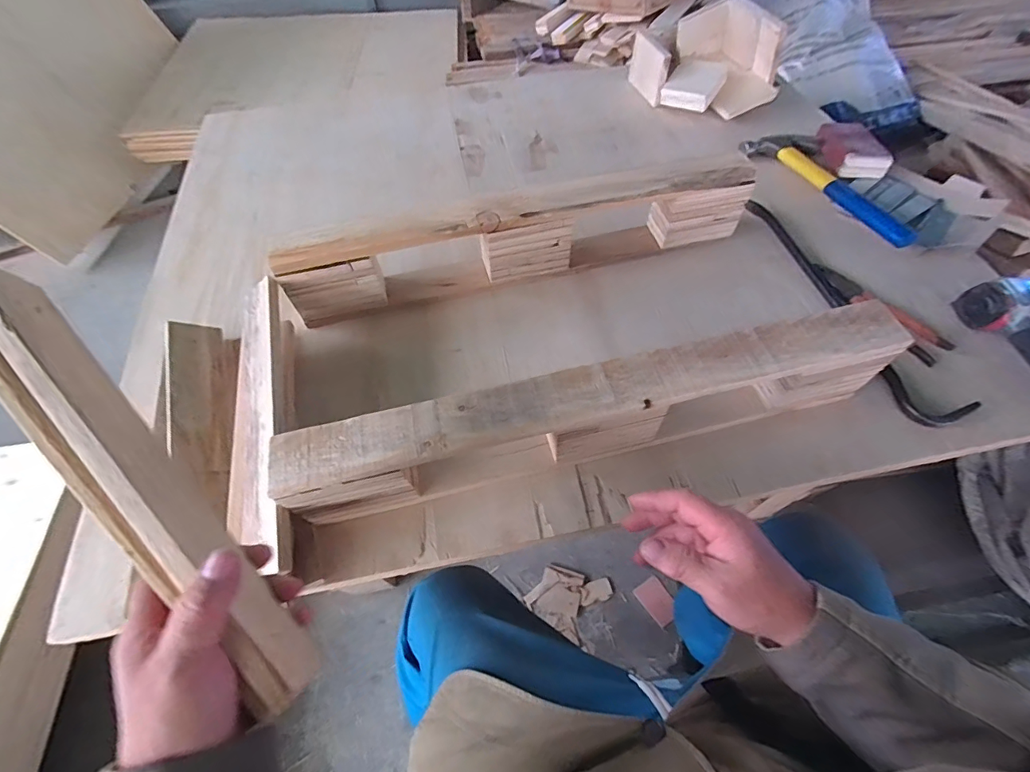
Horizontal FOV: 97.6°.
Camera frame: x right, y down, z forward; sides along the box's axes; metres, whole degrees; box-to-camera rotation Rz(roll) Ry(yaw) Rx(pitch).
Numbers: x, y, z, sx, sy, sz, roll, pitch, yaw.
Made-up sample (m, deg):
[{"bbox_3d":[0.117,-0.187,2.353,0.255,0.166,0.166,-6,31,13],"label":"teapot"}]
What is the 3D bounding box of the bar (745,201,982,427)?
[{"bbox_3d":[0.452,-0.127,0.643,0.060,0.024,0.422,-17,60,-10],"label":"bar"}]

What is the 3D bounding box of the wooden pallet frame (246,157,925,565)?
[{"bbox_3d":[0.014,-0.089,0.571,0.698,0.127,0.414,-16,60,-9],"label":"wooden pallet frame"}]

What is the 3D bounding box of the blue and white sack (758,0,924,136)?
[{"bbox_3d":[0.838,-1.052,1.246,0.330,0.211,0.796,-13,77,-8],"label":"blue and white sack"}]

